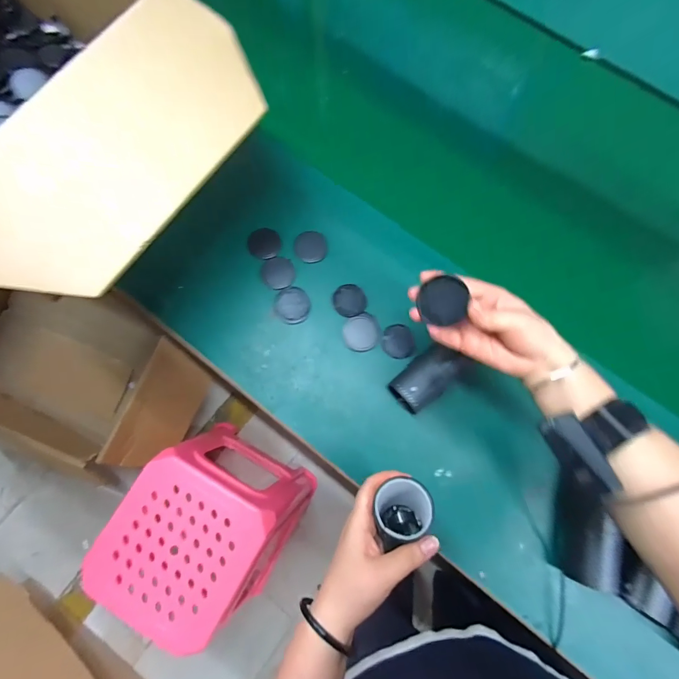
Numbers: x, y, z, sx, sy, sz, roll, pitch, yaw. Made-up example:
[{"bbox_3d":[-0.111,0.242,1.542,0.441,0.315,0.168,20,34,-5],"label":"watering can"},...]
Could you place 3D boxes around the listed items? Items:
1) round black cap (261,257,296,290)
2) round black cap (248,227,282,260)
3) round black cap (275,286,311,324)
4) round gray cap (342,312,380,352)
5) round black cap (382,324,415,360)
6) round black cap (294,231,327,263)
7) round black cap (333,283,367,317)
[{"bbox_3d":[-0.093,-0.101,0.568,0.049,0.010,0.047,-19,98,-1],"label":"round black cap"},{"bbox_3d":[-0.118,-0.151,0.587,0.051,0.006,0.048,0,76,0],"label":"round black cap"},{"bbox_3d":[-0.070,-0.052,0.556,0.050,0.006,0.057,-11,76,-3],"label":"round black cap"},{"bbox_3d":[0.032,-0.010,0.541,0.050,0.004,0.055,-8,76,-2],"label":"round gray cap"},{"bbox_3d":[0.085,0.002,0.536,0.045,0.004,0.050,-10,76,-3],"label":"round black cap"},{"bbox_3d":[-0.045,-0.146,0.584,0.049,0.004,0.054,-9,76,-3],"label":"round black cap"},{"bbox_3d":[0.016,-0.059,0.558,0.047,0.005,0.052,-9,76,-2],"label":"round black cap"}]

